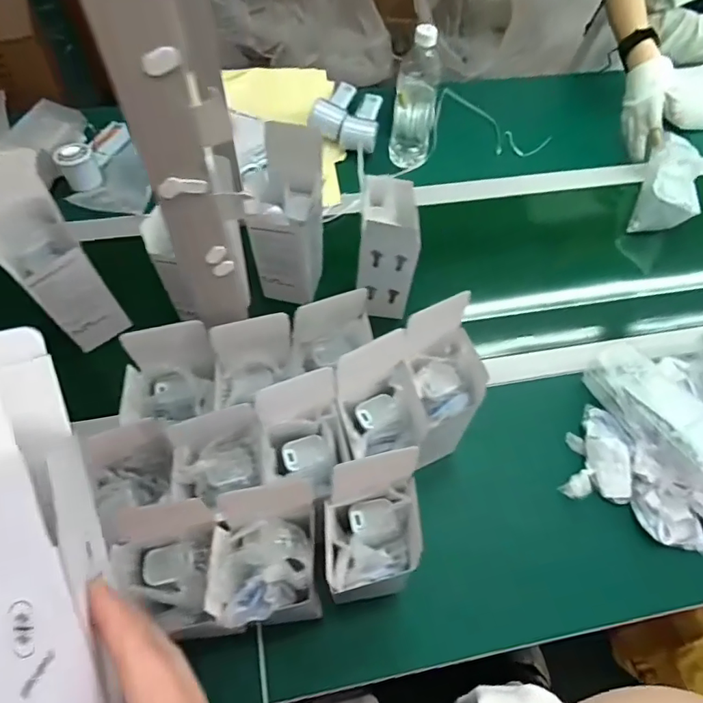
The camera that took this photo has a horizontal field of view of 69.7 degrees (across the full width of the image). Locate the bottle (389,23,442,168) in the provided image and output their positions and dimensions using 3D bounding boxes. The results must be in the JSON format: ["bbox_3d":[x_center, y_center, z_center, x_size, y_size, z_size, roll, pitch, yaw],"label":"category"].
[{"bbox_3d":[0.105,-0.403,0.818,0.067,0.222,0.059,10,61,3],"label":"bottle"}]

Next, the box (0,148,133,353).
[{"bbox_3d":[-0.343,-0.099,0.596,0.089,0.245,0.056,-27,42,-17],"label":"box"}]

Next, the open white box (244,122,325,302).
[{"bbox_3d":[-0.079,-0.171,0.659,0.080,0.218,0.090,15,61,6],"label":"open white box"}]

